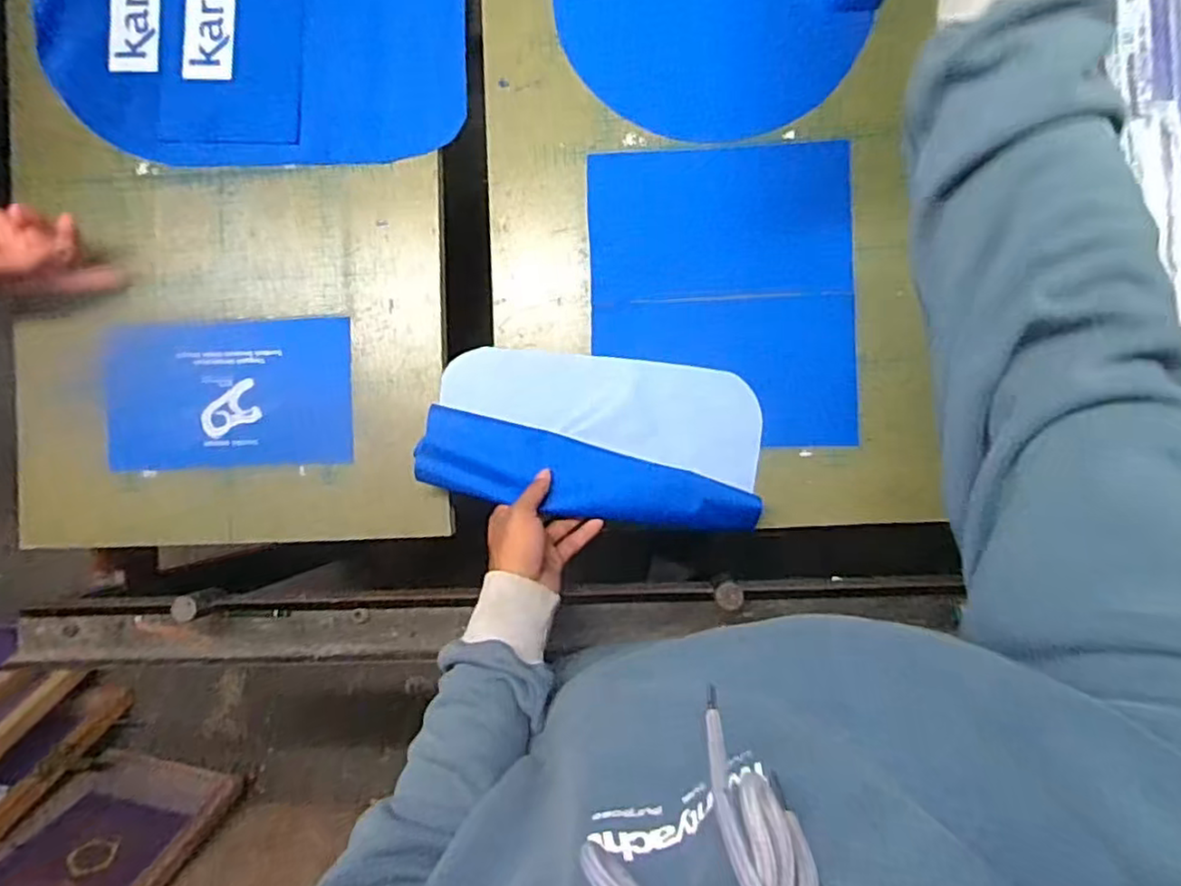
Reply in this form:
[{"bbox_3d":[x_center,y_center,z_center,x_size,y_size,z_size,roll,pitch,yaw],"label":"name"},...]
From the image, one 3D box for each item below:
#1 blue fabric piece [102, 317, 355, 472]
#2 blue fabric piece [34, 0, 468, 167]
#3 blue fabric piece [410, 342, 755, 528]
[{"bbox_3d":[-0.363,-0.049,0.686,0.252,0.008,0.143,-2,89,3],"label":"blue fabric piece"},{"bbox_3d":[-0.343,-0.437,0.695,0.431,0.014,0.300,0,89,3],"label":"blue fabric piece"},{"bbox_3d":[0.005,-0.008,0.653,0.312,0.023,0.162,5,70,-1],"label":"blue fabric piece"}]

